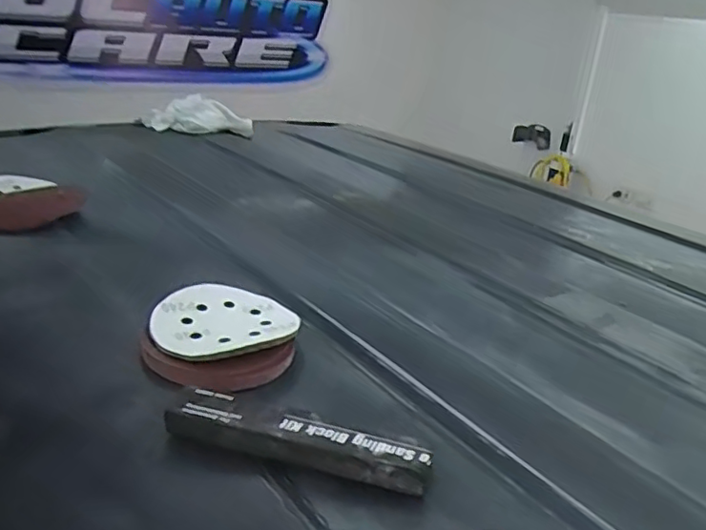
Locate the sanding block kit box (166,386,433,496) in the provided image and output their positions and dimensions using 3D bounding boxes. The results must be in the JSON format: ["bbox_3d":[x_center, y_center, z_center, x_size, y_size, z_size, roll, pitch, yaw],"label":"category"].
[{"bbox_3d":[-0.036,0.114,0.400,0.170,0.025,0.038,10,23,11],"label":"sanding block kit box"}]

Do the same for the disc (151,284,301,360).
[{"bbox_3d":[-0.105,0.046,0.513,0.115,0.016,0.103,-2,24,-16],"label":"disc"}]

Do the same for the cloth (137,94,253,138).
[{"bbox_3d":[-0.311,-0.285,1.225,0.221,0.079,0.061,2,23,-7],"label":"cloth"}]

